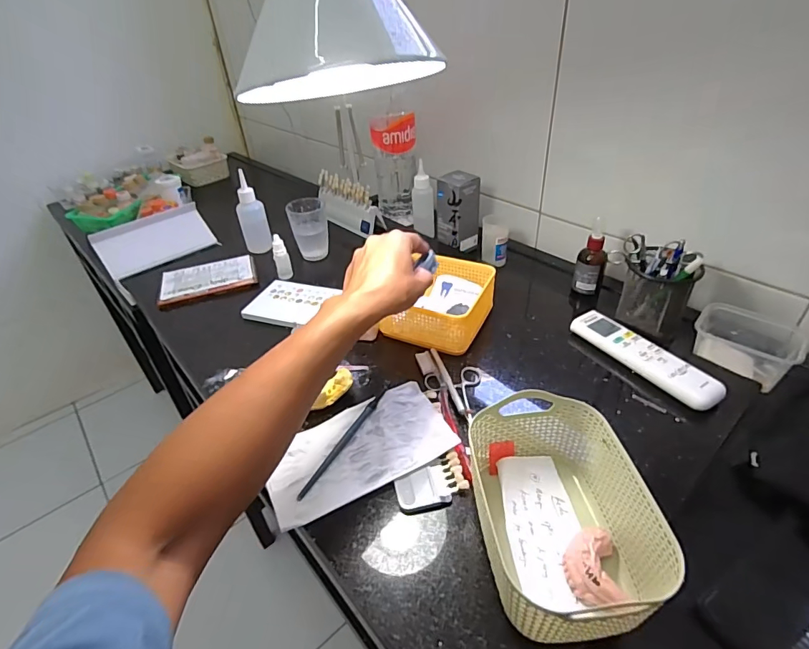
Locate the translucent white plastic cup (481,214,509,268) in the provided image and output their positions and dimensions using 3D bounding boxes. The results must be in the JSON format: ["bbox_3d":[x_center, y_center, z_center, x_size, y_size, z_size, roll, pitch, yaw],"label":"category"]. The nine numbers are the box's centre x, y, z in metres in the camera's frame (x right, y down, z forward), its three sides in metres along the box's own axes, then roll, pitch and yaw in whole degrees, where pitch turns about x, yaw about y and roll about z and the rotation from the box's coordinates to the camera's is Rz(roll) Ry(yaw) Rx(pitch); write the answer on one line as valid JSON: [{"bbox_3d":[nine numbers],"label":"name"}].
[{"bbox_3d":[0.155,-0.143,0.766,0.043,0.077,0.041,-3,38,2],"label":"translucent white plastic cup"}]

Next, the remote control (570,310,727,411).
[{"bbox_3d":[0.282,0.040,0.536,0.046,0.024,0.178,-23,41,-22],"label":"remote control"}]

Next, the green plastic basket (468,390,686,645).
[{"bbox_3d":[0.122,0.147,0.358,0.119,0.078,0.169,-8,38,-4],"label":"green plastic basket"}]

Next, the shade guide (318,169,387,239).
[{"bbox_3d":[-0.116,-0.237,0.879,0.045,0.089,0.171,-32,45,-31],"label":"shade guide"}]

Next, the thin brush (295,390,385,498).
[{"bbox_3d":[-0.063,0.121,0.476,0.010,0.007,0.151,18,43,26],"label":"thin brush"}]

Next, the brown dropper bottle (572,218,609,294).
[{"bbox_3d":[0.281,-0.098,0.669,0.043,0.108,0.040,15,42,23],"label":"brown dropper bottle"}]

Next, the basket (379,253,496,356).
[{"bbox_3d":[0.055,-0.033,0.613,0.122,0.052,0.145,17,43,26],"label":"basket"}]

